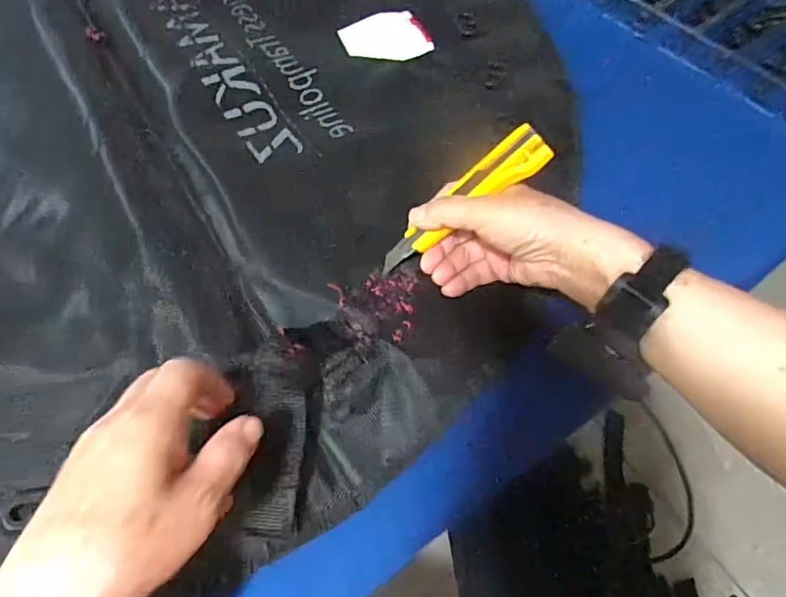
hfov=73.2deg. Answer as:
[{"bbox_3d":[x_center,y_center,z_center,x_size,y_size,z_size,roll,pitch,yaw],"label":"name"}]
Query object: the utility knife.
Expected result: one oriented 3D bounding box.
[{"bbox_3d":[0.050,-0.075,0.414,0.156,0.010,0.040,-37,60,25],"label":"utility knife"}]

